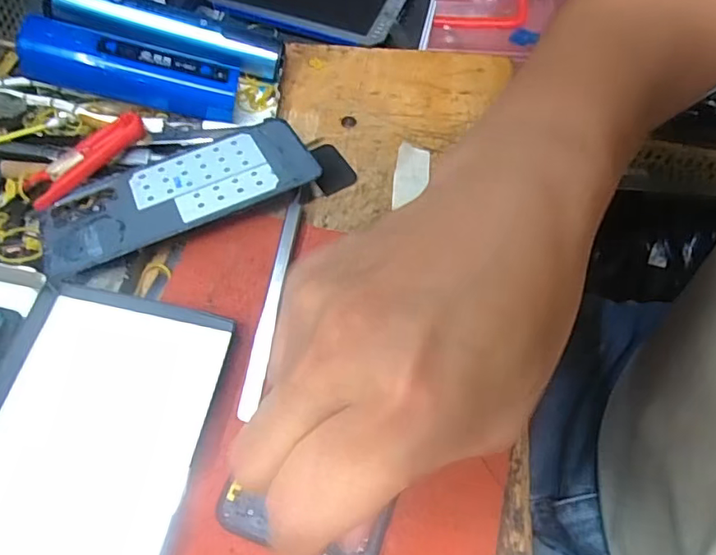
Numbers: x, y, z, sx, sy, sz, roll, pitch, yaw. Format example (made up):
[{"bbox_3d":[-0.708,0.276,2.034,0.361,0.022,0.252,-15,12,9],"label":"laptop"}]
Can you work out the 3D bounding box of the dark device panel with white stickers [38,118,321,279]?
[{"bbox_3d":[-0.109,-0.054,0.327,0.157,0.005,0.083,-28,53,-15],"label":"dark device panel with white stickers"}]

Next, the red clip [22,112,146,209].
[{"bbox_3d":[-0.170,-0.076,0.334,0.023,0.018,0.078,38,65,21],"label":"red clip"}]

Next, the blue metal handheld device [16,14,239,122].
[{"bbox_3d":[-0.147,-0.134,0.357,0.129,0.035,0.026,9,57,-17],"label":"blue metal handheld device"}]

